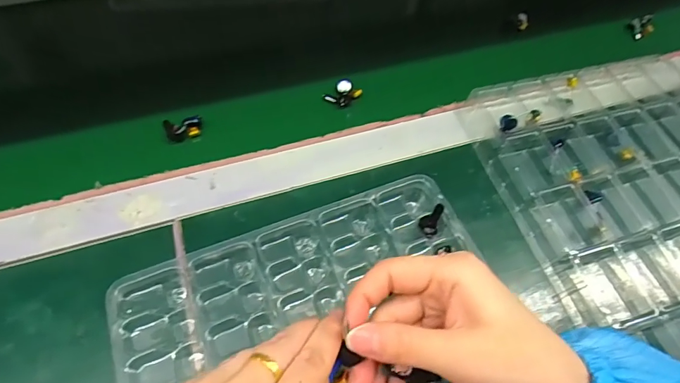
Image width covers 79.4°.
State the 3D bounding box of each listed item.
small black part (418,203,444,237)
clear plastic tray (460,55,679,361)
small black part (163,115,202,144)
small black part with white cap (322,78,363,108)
[{"bbox_3d":[0.073,0.022,0.322,0.016,0.028,0.005,32,30,14],"label":"small black part"},{"bbox_3d":[0.286,0.003,0.351,0.264,0.025,0.287,-12,64,-10],"label":"clear plastic tray"},{"bbox_3d":[-0.147,-0.061,0.386,0.034,0.015,0.024,-15,64,-12],"label":"small black part"},{"bbox_3d":[0.002,-0.100,0.418,0.029,0.009,0.036,38,66,15],"label":"small black part with white cap"}]

